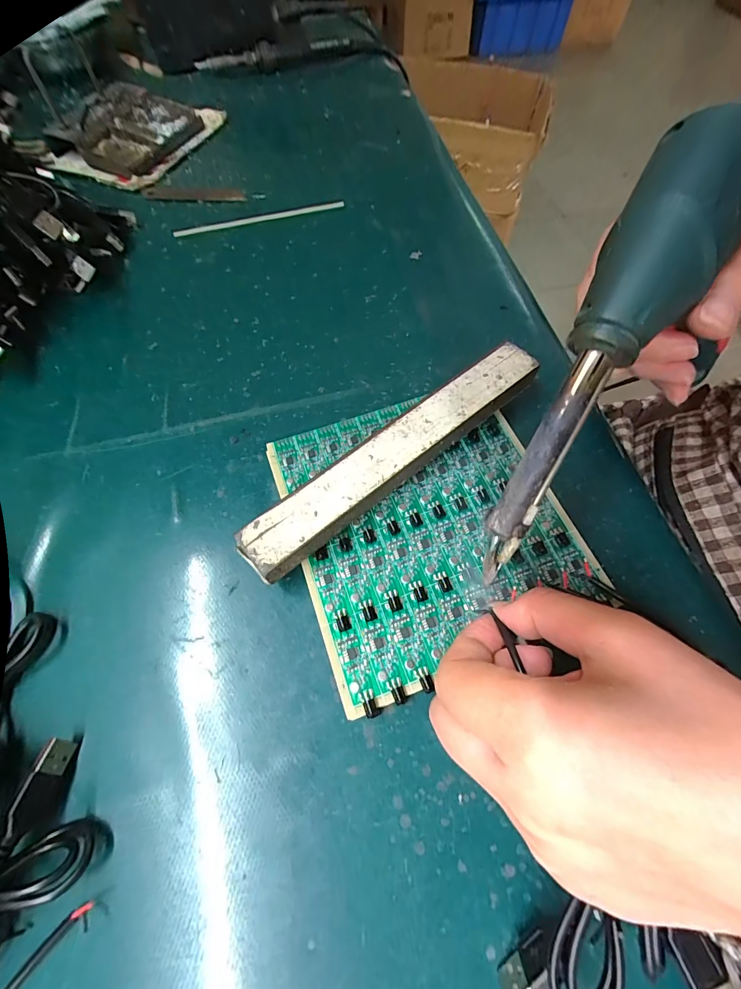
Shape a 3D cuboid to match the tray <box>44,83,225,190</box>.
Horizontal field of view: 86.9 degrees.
[{"bbox_3d":[-0.231,-0.360,0.384,0.117,0.032,0.138,21,66,11],"label":"tray"}]

